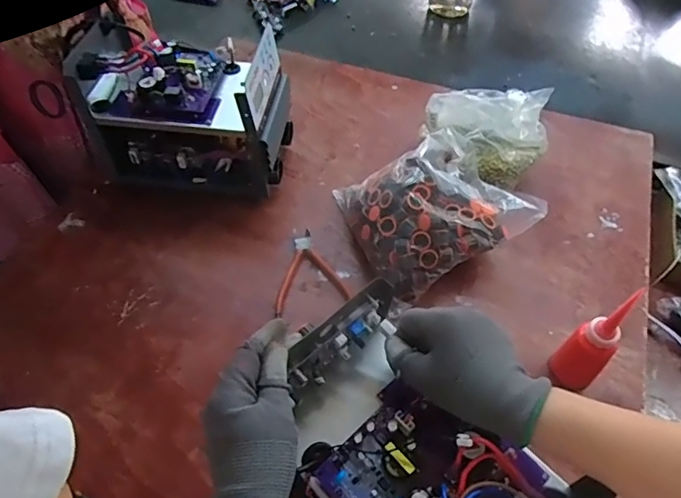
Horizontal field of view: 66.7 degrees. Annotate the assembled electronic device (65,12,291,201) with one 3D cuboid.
[{"bbox_3d":[-0.209,-0.191,0.726,0.258,0.176,0.155,3,53,1],"label":"assembled electronic device"}]

